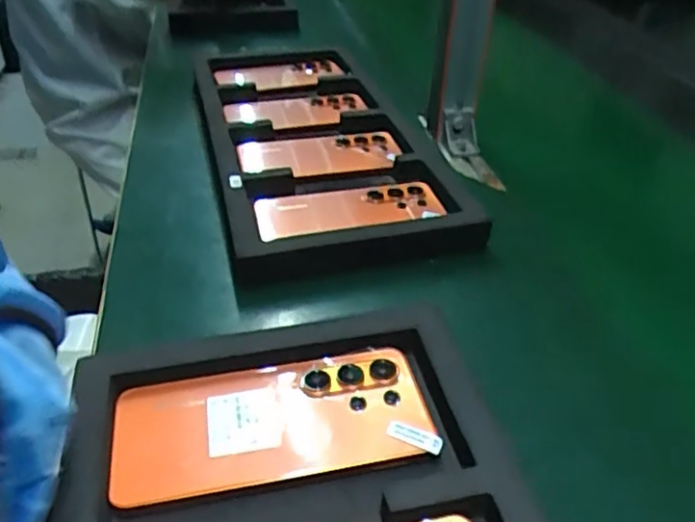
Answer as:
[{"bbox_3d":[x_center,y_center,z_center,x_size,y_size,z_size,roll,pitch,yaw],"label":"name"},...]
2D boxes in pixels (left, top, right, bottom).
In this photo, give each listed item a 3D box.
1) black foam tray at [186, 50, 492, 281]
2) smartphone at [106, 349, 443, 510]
[{"bbox_3d":[-0.038,-0.148,0.704,0.243,0.037,0.493,-7,37,-13],"label":"black foam tray"},{"bbox_3d":[-0.041,0.089,0.345,0.167,0.014,0.074,-5,37,-11],"label":"smartphone"}]

